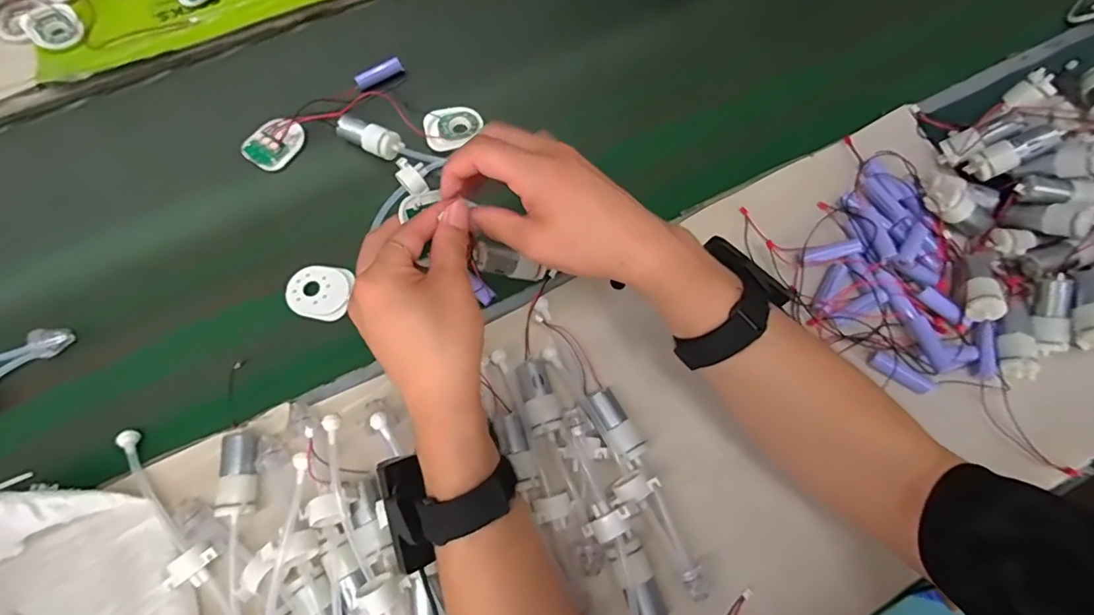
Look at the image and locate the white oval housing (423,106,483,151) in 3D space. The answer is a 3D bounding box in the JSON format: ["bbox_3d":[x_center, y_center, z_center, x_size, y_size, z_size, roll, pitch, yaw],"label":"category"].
[{"bbox_3d":[-0.094,-0.182,0.527,0.058,0.011,0.042,-22,73,-10],"label":"white oval housing"}]

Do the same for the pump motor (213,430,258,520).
[{"bbox_3d":[-0.229,0.124,0.393,0.024,0.024,0.059,-8,71,-5],"label":"pump motor"}]

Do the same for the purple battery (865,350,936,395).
[{"bbox_3d":[0.289,0.053,0.431,0.051,0.013,0.011,30,72,8],"label":"purple battery"}]

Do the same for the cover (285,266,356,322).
[{"bbox_3d":[-0.200,-0.014,0.458,0.056,0.004,0.047,8,70,1],"label":"cover"}]

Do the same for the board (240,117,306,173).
[{"bbox_3d":[-0.266,-0.162,0.516,0.044,0.010,0.057,34,72,9],"label":"board"}]

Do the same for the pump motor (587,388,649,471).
[{"bbox_3d":[0.057,0.092,0.411,0.025,0.020,0.063,-27,74,-11],"label":"pump motor"}]

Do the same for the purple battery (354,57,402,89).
[{"bbox_3d":[-0.172,-0.240,0.539,0.048,0.013,0.014,-39,76,-14],"label":"purple battery"}]

